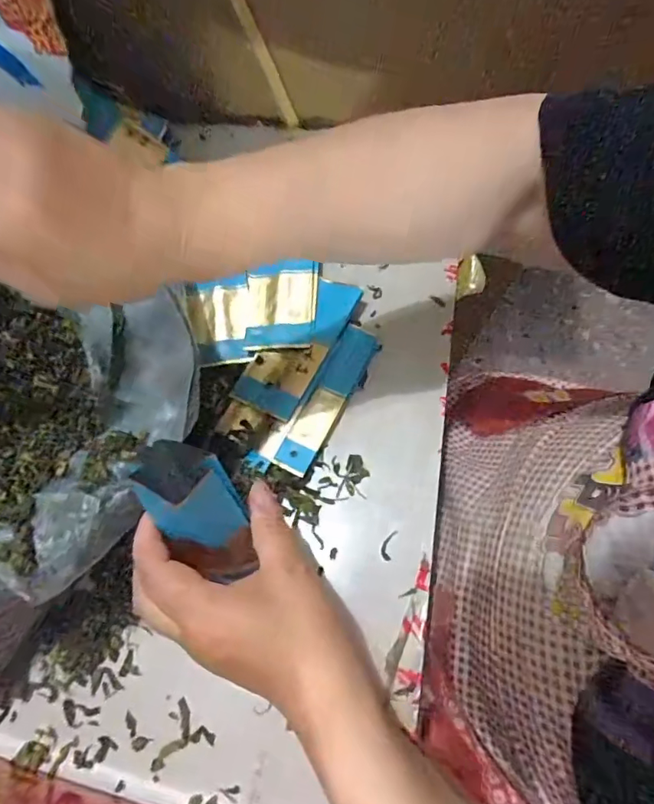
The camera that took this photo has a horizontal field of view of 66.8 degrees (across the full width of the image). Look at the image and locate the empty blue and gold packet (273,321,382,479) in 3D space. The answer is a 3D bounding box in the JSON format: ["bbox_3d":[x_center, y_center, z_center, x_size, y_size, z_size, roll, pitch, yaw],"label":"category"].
[{"bbox_3d":[0.002,-0.003,0.380,0.028,0.010,0.125,26,72,12],"label":"empty blue and gold packet"}]

